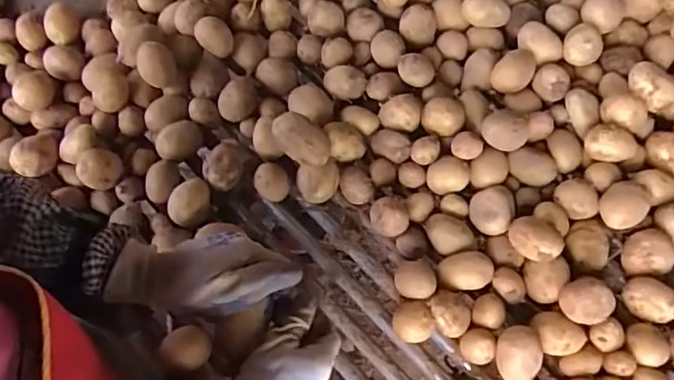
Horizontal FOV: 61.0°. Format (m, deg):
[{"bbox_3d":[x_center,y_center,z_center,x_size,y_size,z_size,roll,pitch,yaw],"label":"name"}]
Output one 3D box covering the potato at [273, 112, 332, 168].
[{"bbox_3d":[-0.040,-0.056,0.642,0.071,0.039,0.041,31,72,9],"label":"potato"}]

